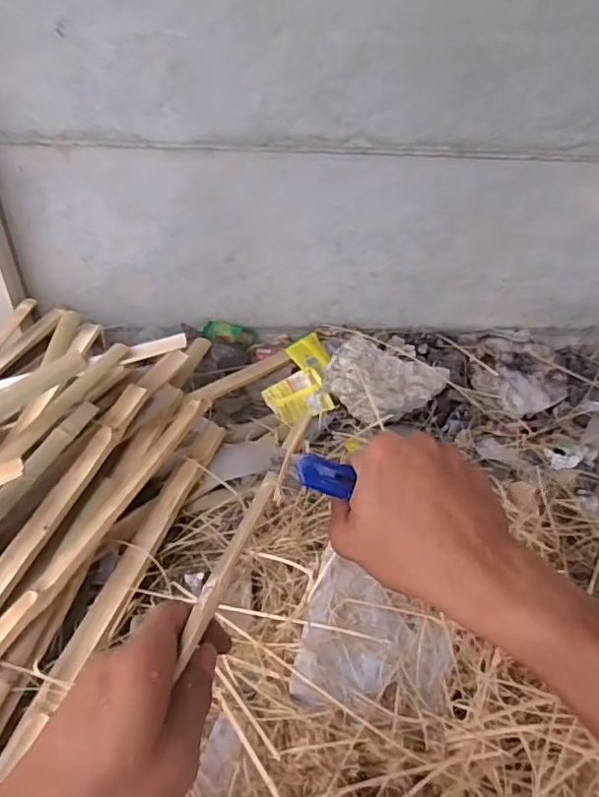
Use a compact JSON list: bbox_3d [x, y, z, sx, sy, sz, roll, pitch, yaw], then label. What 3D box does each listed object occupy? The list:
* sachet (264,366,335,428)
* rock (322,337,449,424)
[{"bbox_3d":[-0.003,-0.003,1.184,0.120,0.043,0.094,-20,47,-24],"label":"sachet"},{"bbox_3d":[0.165,-0.030,1.165,0.216,0.084,0.154,24,46,21],"label":"rock"}]

